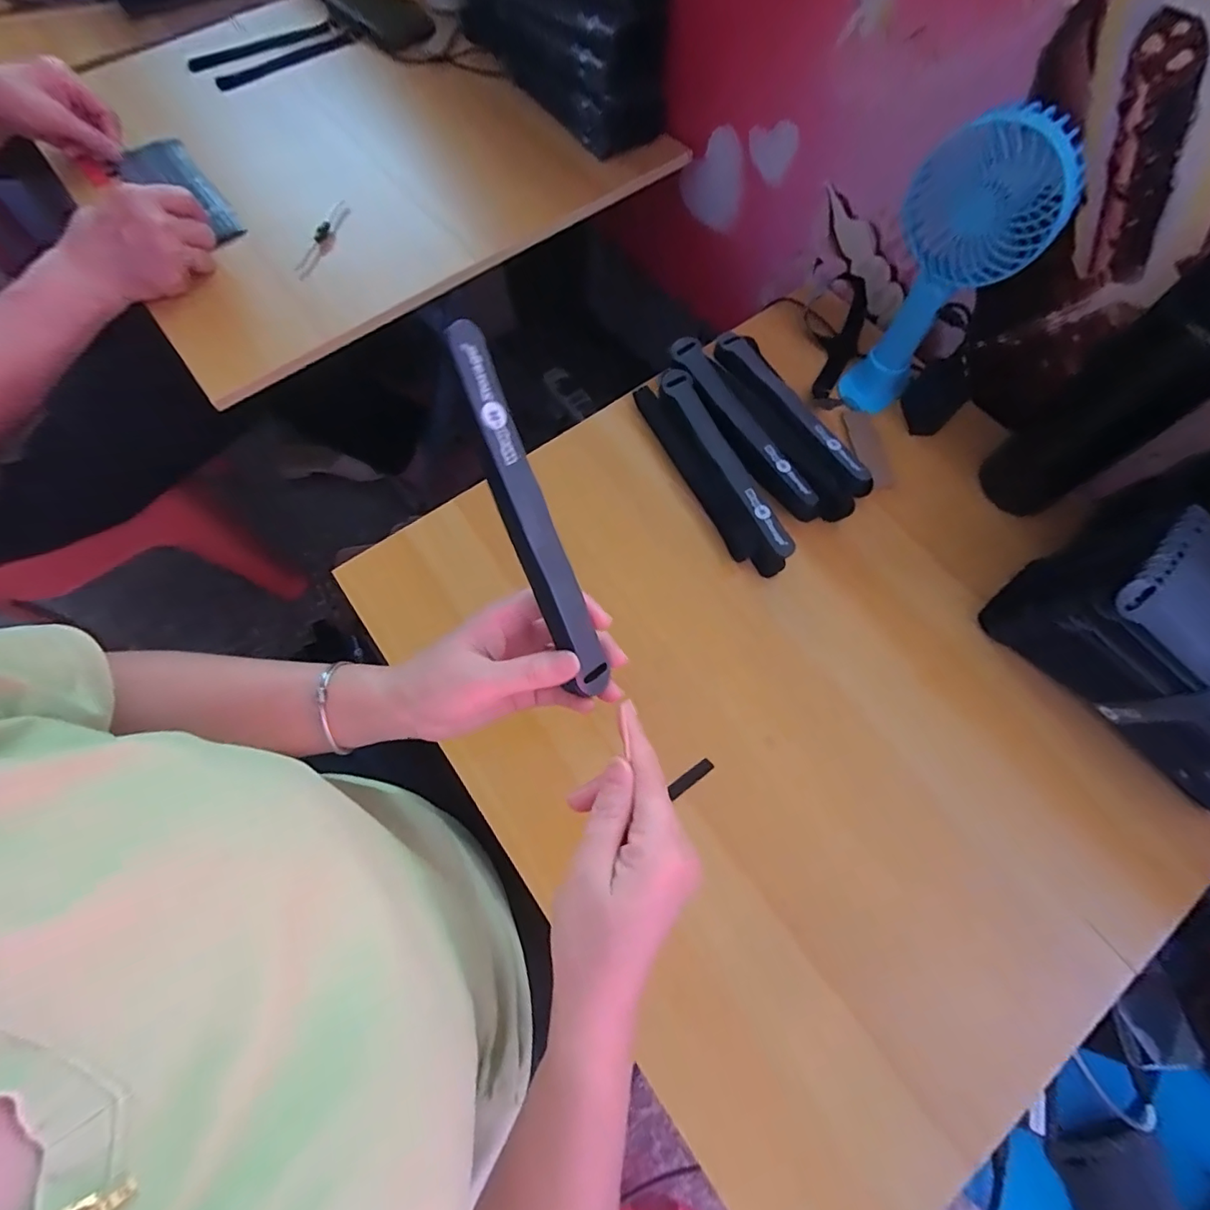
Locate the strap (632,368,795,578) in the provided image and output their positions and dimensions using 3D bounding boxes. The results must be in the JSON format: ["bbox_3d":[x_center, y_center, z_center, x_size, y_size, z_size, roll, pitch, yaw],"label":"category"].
[{"bbox_3d":[0.093,-0.122,0.468,0.044,0.045,0.220,-24,71,-9],"label":"strap"}]

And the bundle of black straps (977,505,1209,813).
[{"bbox_3d":[0.418,0.044,0.367,0.105,0.123,0.229,-41,74,-14],"label":"bundle of black straps"}]

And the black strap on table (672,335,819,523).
[{"bbox_3d":[0.121,-0.159,0.474,0.031,0.020,0.199,-30,77,-3],"label":"black strap on table"}]

